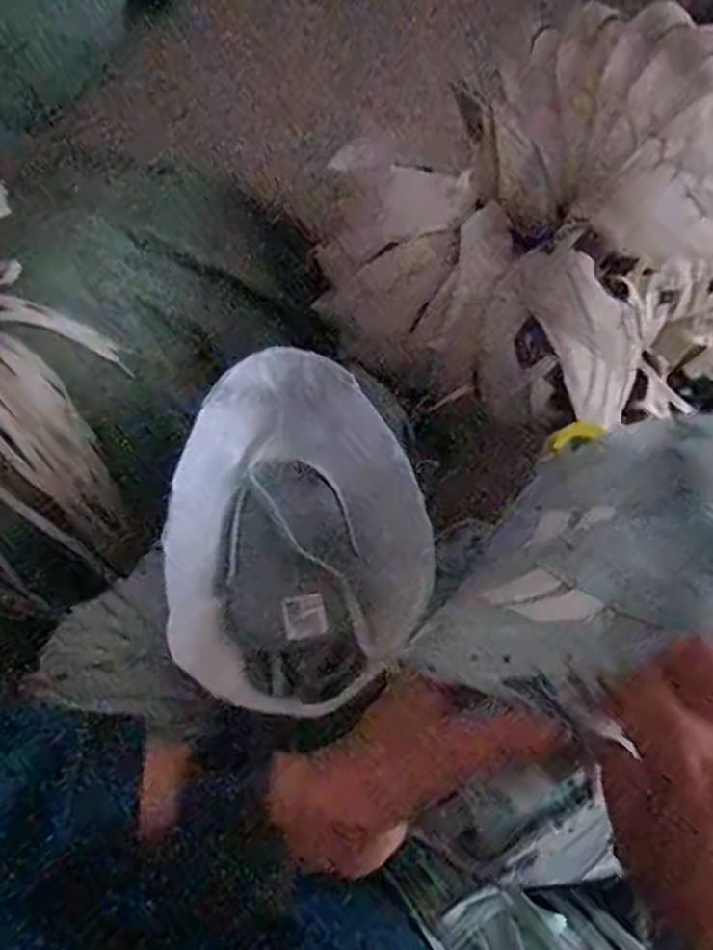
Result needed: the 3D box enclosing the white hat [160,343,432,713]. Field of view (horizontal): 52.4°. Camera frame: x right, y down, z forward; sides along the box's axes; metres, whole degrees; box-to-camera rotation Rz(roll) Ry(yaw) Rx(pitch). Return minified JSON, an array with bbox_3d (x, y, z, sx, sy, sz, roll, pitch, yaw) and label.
[{"bbox_3d":[-0.054,0.028,0.499,0.163,0.110,0.203,0,89,-24],"label":"white hat"}]

